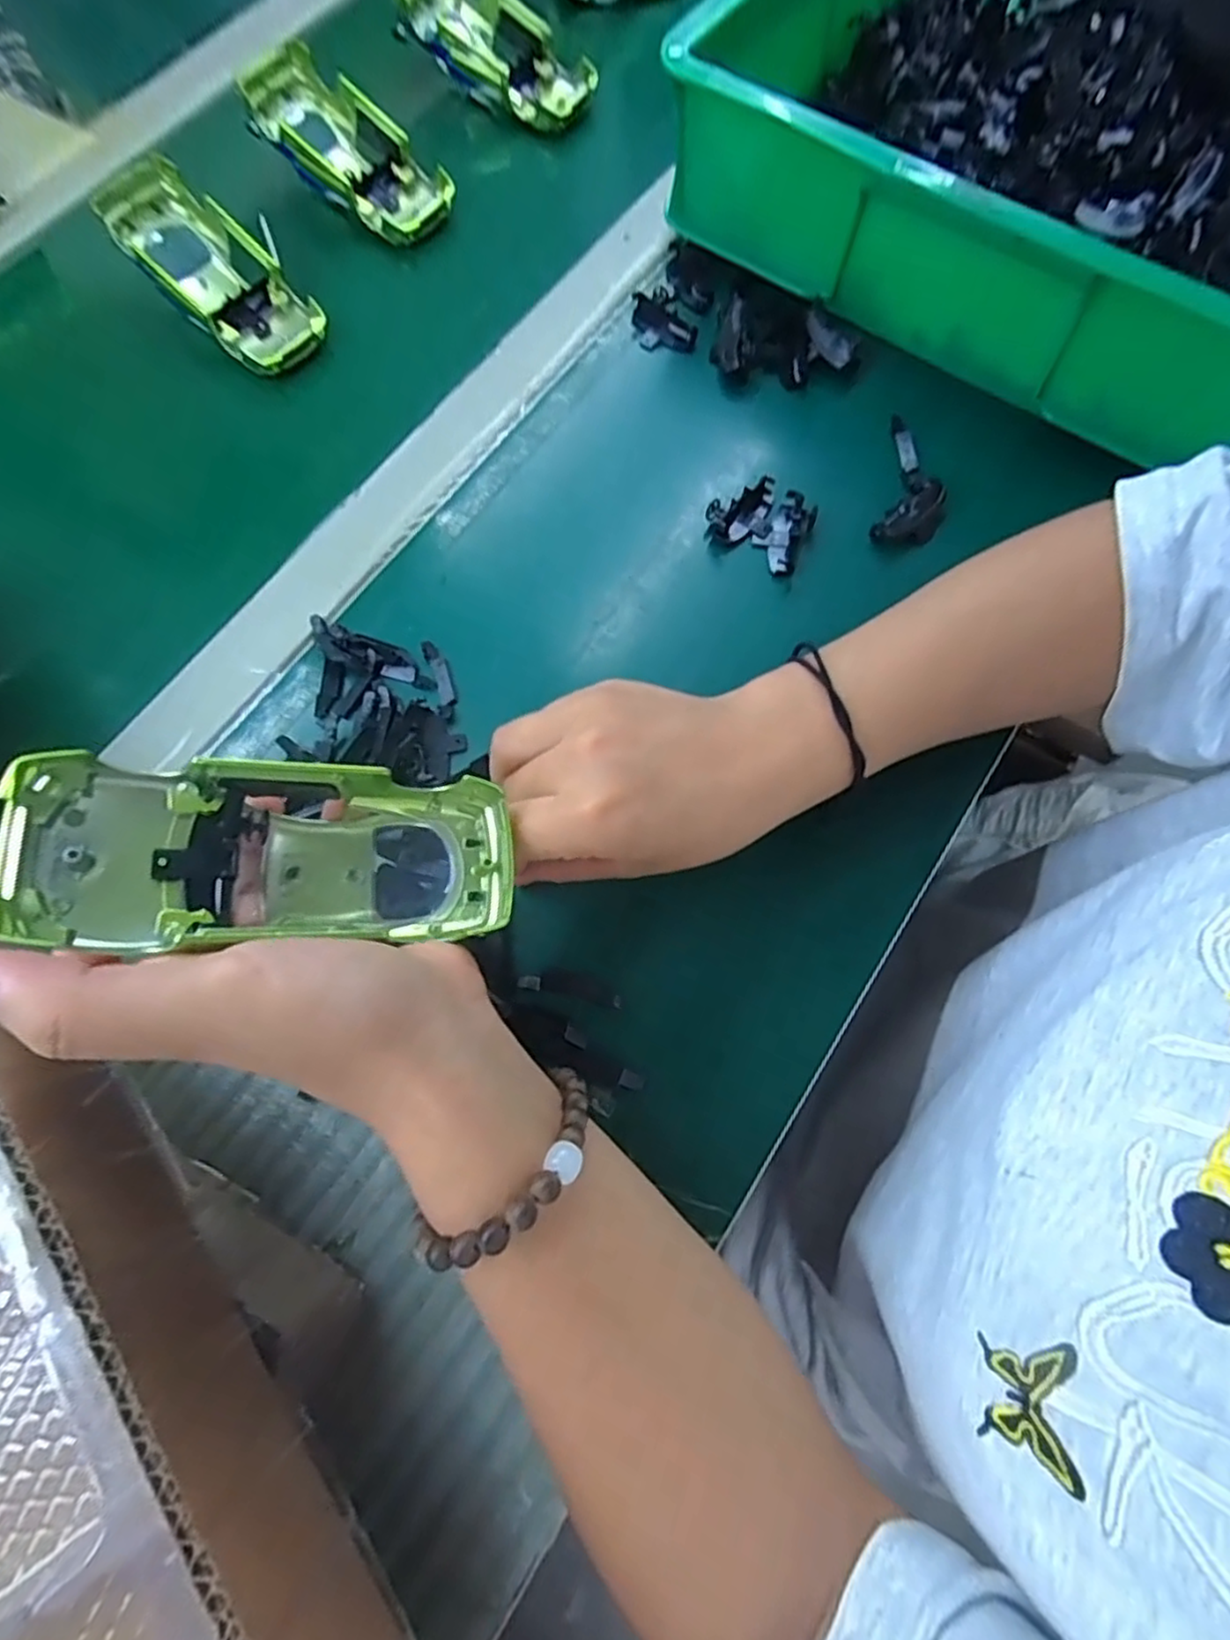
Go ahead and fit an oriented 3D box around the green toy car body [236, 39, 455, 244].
[{"bbox_3d":[-0.163,-0.406,0.422,0.140,0.031,0.059,43,78,0],"label":"green toy car body"}]

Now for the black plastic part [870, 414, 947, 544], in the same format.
[{"bbox_3d":[0.153,-0.174,0.354,0.033,0.010,0.078,14,74,6],"label":"black plastic part"}]

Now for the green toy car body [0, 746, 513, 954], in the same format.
[{"bbox_3d":[-0.099,0.011,0.212,0.132,0.033,0.051,3,70,-31],"label":"green toy car body"}]

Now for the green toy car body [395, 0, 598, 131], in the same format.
[{"bbox_3d":[-0.077,-0.496,0.451,0.129,0.033,0.061,35,77,-4],"label":"green toy car body"}]

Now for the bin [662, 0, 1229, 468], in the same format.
[{"bbox_3d":[0.314,-0.461,0.395,0.353,0.102,0.547,35,77,11],"label":"bin"}]

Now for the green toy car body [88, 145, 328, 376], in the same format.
[{"bbox_3d":[-0.222,-0.310,0.394,0.132,0.031,0.063,44,79,-1],"label":"green toy car body"}]

